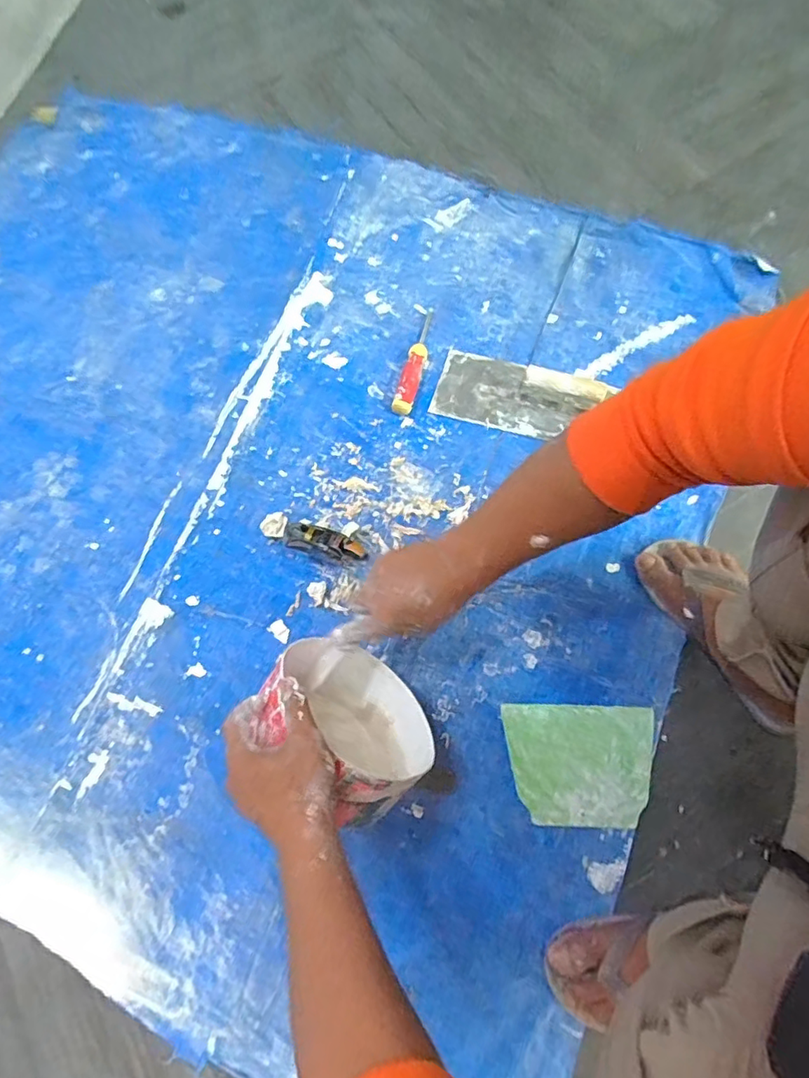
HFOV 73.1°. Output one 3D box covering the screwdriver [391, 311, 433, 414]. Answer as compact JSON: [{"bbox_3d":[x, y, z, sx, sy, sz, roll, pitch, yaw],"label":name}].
[{"bbox_3d":[0.019,-0.266,0.803,0.027,0.029,0.177,16,73,6],"label":"screwdriver"}]

